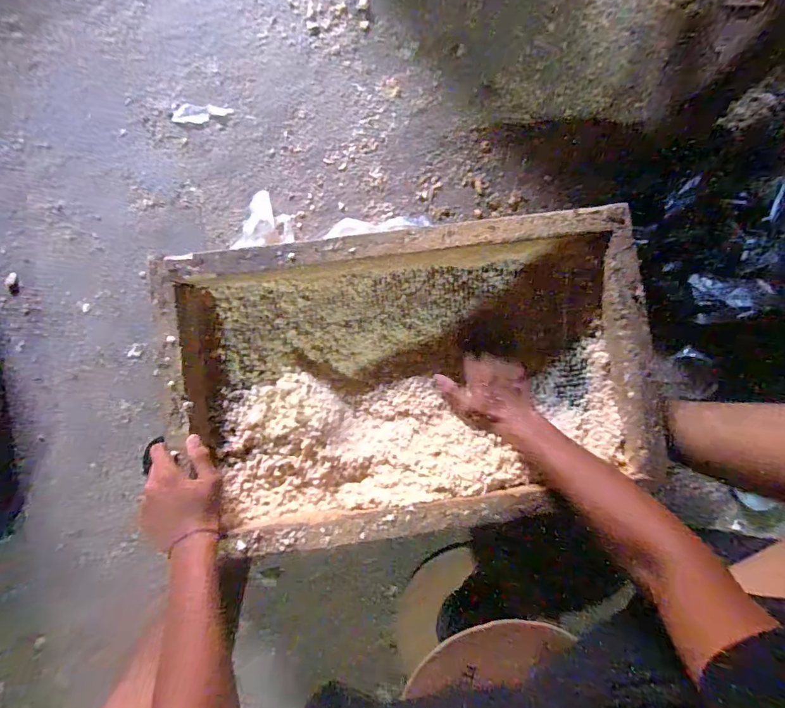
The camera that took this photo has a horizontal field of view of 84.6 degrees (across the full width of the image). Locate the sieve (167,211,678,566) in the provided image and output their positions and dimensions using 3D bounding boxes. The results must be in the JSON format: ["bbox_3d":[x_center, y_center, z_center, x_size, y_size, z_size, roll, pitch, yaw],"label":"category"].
[{"bbox_3d":[0.024,0.024,0.581,0.587,0.095,0.364,-9,89,0],"label":"sieve"}]

